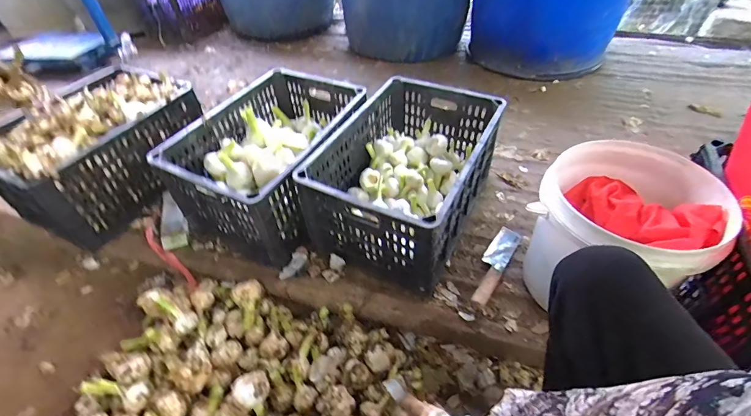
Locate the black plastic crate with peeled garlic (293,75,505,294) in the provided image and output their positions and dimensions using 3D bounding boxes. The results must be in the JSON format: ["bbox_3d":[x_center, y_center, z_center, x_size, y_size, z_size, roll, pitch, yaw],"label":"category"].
[{"bbox_3d":[0.085,-0.078,0.884,0.309,0.259,0.499,18,49,21],"label":"black plastic crate with peeled garlic"}]

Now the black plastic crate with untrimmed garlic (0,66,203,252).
[{"bbox_3d":[-0.738,-0.160,0.986,0.288,0.255,0.455,16,48,20],"label":"black plastic crate with untrimmed garlic"}]

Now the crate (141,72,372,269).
[{"bbox_3d":[-0.247,-0.125,0.936,0.346,0.250,0.476,19,49,22],"label":"crate"}]

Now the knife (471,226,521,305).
[{"bbox_3d":[0.276,0.120,0.829,0.058,0.035,0.264,24,51,26],"label":"knife"}]

